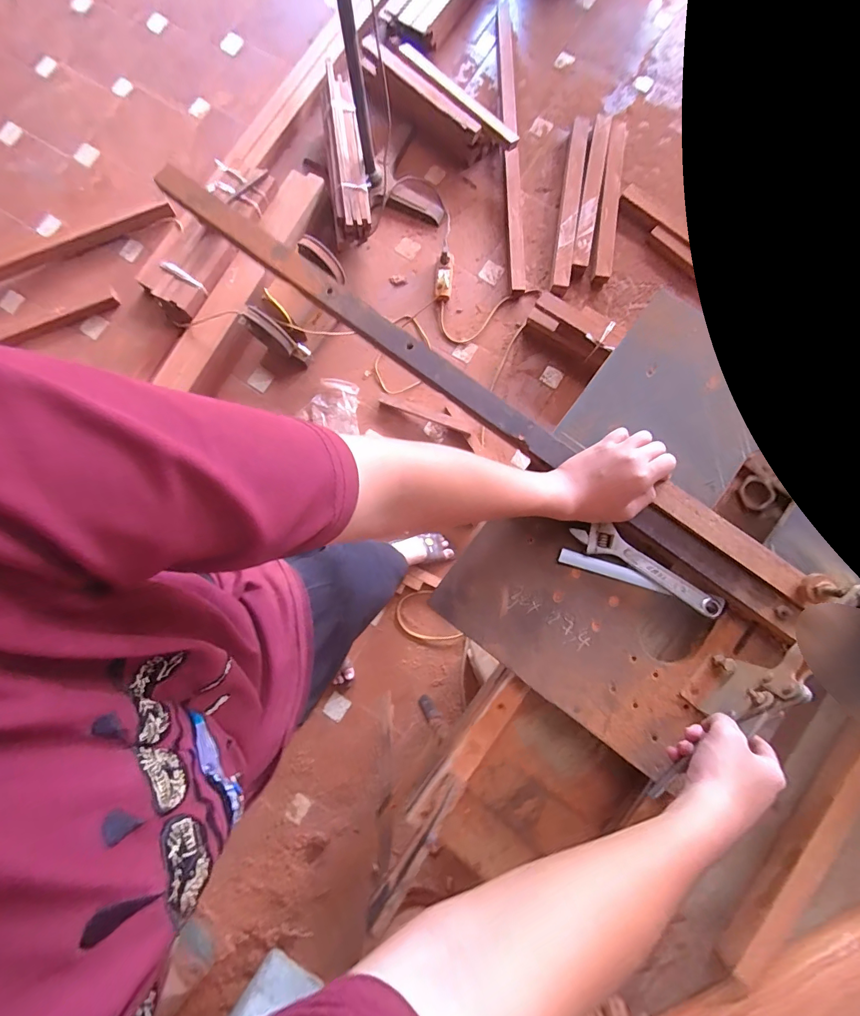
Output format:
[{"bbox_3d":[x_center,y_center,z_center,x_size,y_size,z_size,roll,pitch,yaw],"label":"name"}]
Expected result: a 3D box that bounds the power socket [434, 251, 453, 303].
[{"bbox_3d":[0.048,-0.796,1.430,0.059,0.057,0.176,5,80,0],"label":"power socket"}]

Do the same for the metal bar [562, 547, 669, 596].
[{"bbox_3d":[0.216,0.073,0.485,0.128,0.007,0.020,16,80,2],"label":"metal bar"}]

